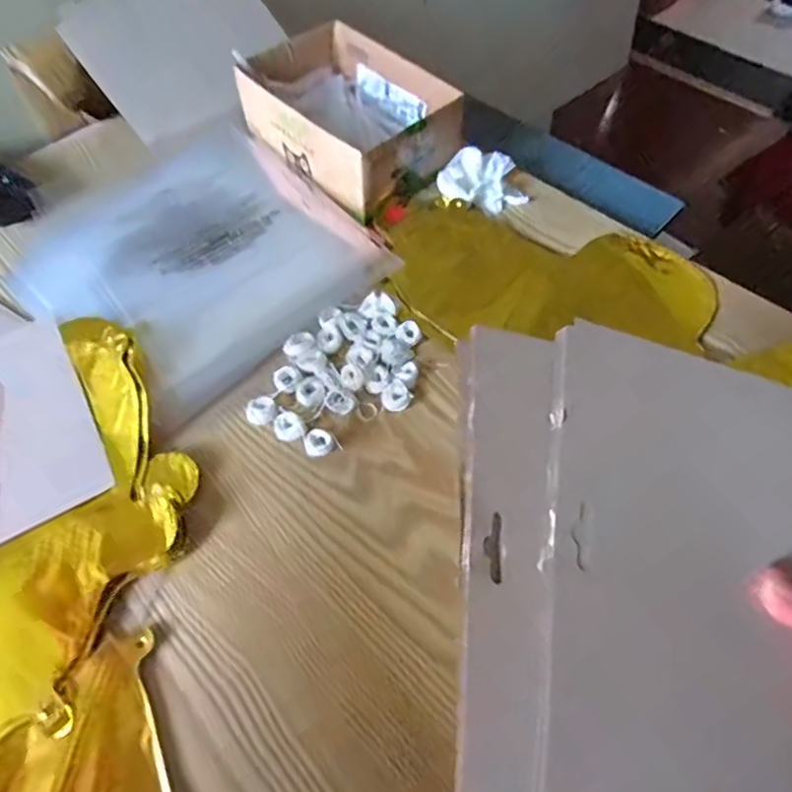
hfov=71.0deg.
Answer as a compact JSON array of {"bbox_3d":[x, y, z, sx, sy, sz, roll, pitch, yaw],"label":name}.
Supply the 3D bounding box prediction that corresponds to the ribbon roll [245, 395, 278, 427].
[{"bbox_3d":[-0.096,0.010,0.398,0.021,0.007,0.023,-1,60,2],"label":"ribbon roll"}]

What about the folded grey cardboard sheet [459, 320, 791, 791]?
[{"bbox_3d":[0.119,0.074,0.250,0.197,0.029,0.195,11,74,-17],"label":"folded grey cardboard sheet"}]

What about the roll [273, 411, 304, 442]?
[{"bbox_3d":[-0.076,0.021,0.389,0.020,0.008,0.017,-19,61,-9],"label":"roll"}]

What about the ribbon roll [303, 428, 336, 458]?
[{"bbox_3d":[-0.053,0.033,0.387,0.019,0.011,0.019,-1,60,2],"label":"ribbon roll"}]

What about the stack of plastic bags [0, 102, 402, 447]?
[{"bbox_3d":[-0.181,-0.136,0.475,0.248,0.018,0.295,-38,65,-19],"label":"stack of plastic bags"}]

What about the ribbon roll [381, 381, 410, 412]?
[{"bbox_3d":[0.000,0.000,0.398,0.019,0.005,0.021,-20,61,-9],"label":"ribbon roll"}]

